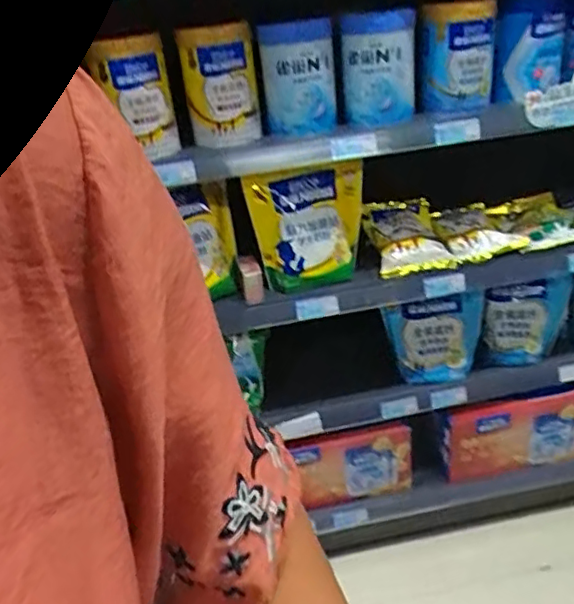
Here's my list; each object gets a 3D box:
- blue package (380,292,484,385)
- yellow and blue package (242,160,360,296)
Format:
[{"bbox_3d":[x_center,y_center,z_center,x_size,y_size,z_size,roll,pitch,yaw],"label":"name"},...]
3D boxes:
[{"bbox_3d":[0.336,0.083,1.349,0.208,0.227,0.061,-5,30,4],"label":"blue package"},{"bbox_3d":[0.044,-0.151,1.201,0.228,0.215,0.099,-8,30,-2],"label":"yellow and blue package"}]

